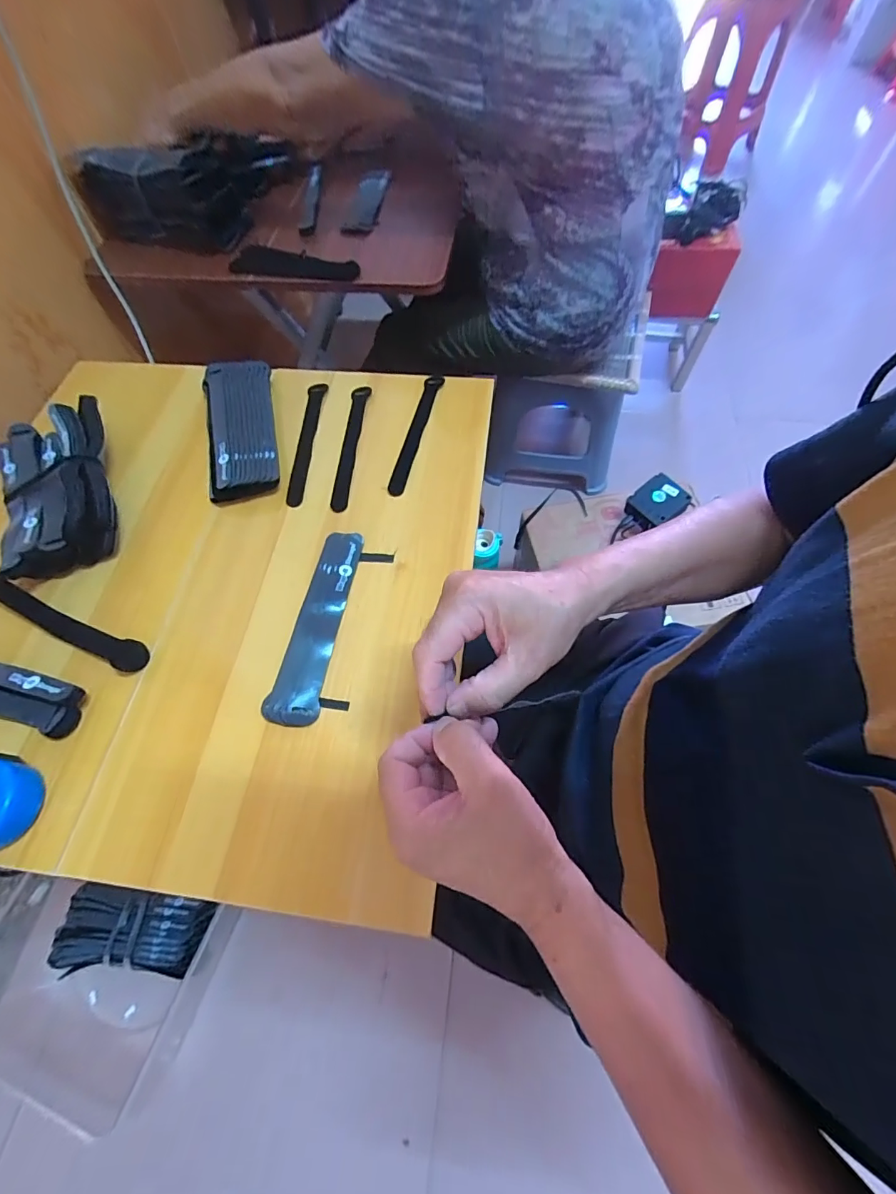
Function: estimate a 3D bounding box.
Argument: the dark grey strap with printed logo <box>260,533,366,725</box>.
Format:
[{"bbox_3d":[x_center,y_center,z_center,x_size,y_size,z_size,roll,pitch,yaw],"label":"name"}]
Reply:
[{"bbox_3d":[-0.125,0.023,0.446,0.046,0.008,0.198,9,64,8],"label":"dark grey strap with printed logo"}]

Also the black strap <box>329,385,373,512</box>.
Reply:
[{"bbox_3d":[-0.118,-0.184,0.555,0.022,0.009,0.190,2,63,4],"label":"black strap"}]

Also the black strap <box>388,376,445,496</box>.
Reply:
[{"bbox_3d":[-0.038,-0.203,0.553,0.023,0.011,0.190,11,64,8],"label":"black strap"}]

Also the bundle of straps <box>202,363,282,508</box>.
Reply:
[{"bbox_3d":[-0.248,-0.203,0.548,0.077,0.034,0.192,-13,63,-4],"label":"bundle of straps"}]

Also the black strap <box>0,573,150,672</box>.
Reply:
[{"bbox_3d":[-0.373,0.024,0.441,0.192,0.009,0.027,21,66,13],"label":"black strap"}]

